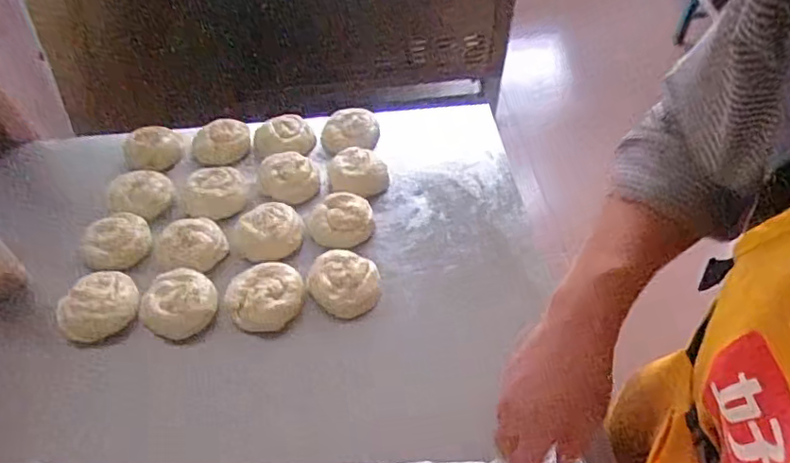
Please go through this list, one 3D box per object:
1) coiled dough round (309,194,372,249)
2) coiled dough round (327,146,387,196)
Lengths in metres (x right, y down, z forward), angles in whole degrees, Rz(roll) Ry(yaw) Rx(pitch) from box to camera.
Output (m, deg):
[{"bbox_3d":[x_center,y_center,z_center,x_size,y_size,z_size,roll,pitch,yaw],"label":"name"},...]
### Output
[{"bbox_3d":[-0.071,-0.019,0.754,0.082,0.029,0.072,-1,50,-1],"label":"coiled dough round"},{"bbox_3d":[-0.053,-0.085,0.811,0.080,0.029,0.082,0,50,0],"label":"coiled dough round"}]

